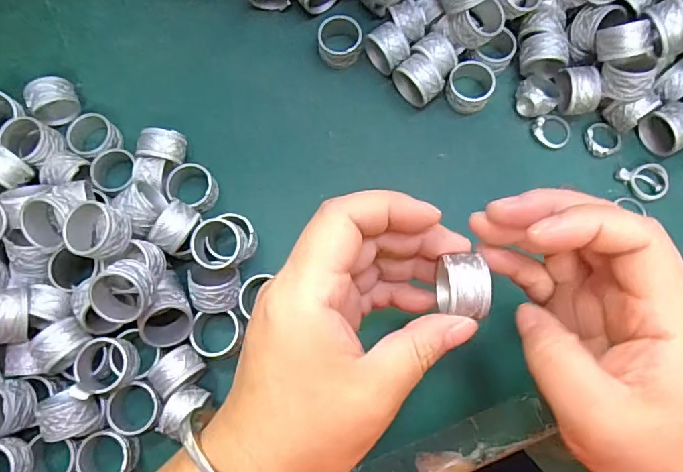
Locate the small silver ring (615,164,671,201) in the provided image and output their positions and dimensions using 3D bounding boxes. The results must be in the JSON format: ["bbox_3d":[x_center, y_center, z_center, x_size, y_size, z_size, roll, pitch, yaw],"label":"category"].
[{"bbox_3d":[0.181,-0.032,0.301,0.028,0.005,0.022,-10,78,0],"label":"small silver ring"}]

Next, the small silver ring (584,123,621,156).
[{"bbox_3d":[0.159,-0.059,0.307,0.021,0.006,0.020,0,78,2],"label":"small silver ring"}]

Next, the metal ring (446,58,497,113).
[{"bbox_3d":[0.079,-0.092,0.311,0.027,0.017,0.030,25,80,7],"label":"metal ring"}]

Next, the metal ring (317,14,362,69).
[{"bbox_3d":[-0.001,-0.124,0.320,0.027,0.017,0.030,-3,78,1],"label":"metal ring"}]

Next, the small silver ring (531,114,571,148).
[{"bbox_3d":[0.130,-0.064,0.310,0.022,0.006,0.022,0,78,2],"label":"small silver ring"}]

